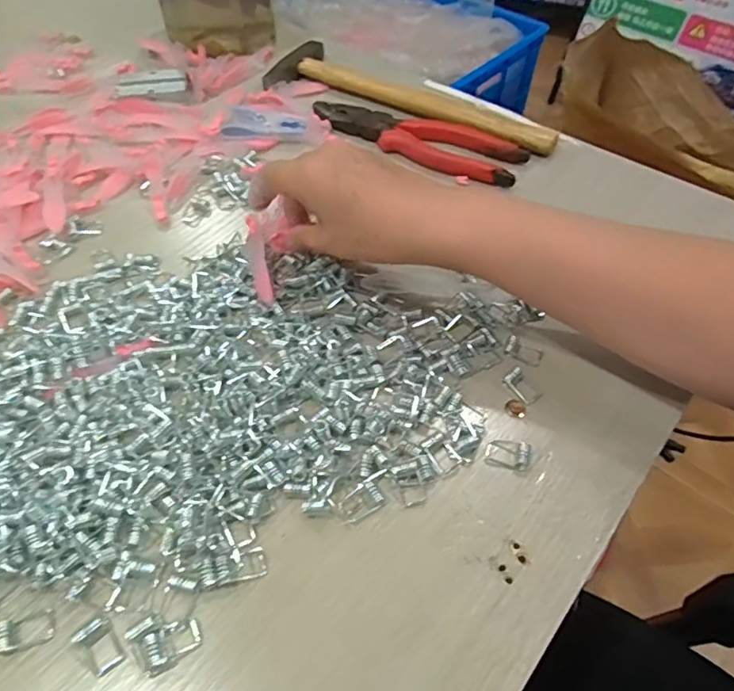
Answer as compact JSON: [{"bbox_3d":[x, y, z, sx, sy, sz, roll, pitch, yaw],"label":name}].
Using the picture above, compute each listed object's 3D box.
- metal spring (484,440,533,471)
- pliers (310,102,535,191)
[{"bbox_3d":[0.076,0.058,0.298,0.024,0.007,0.015,9,54,7],"label":"metal spring"},{"bbox_3d":[0.041,-0.177,0.466,0.186,0.013,0.049,26,57,18],"label":"pliers"}]

